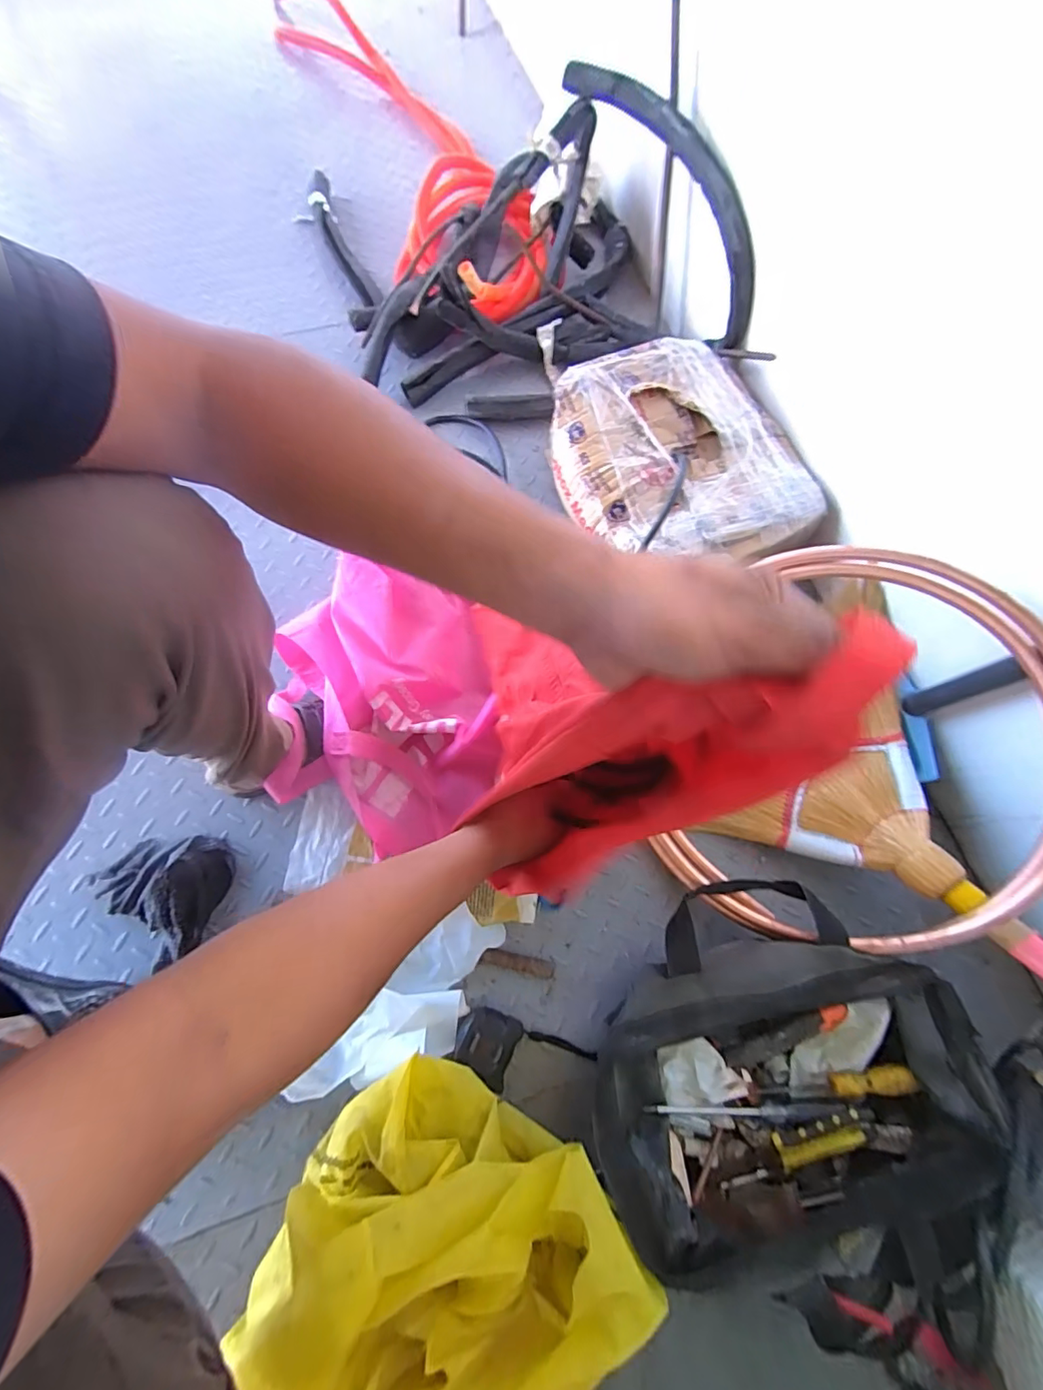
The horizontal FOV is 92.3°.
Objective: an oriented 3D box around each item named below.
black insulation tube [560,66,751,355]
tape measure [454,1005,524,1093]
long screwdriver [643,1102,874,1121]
[{"bbox_3d":[0.210,-0.681,0.663,0.417,0.104,0.076,45,74,-16],"label":"black insulation tube"},{"bbox_3d":[-0.040,0.387,0.551,0.068,0.039,0.065,28,73,6],"label":"tape measure"},{"bbox_3d":[0.233,0.404,0.485,0.222,0.022,0.016,3,72,-2],"label":"long screwdriver"}]

